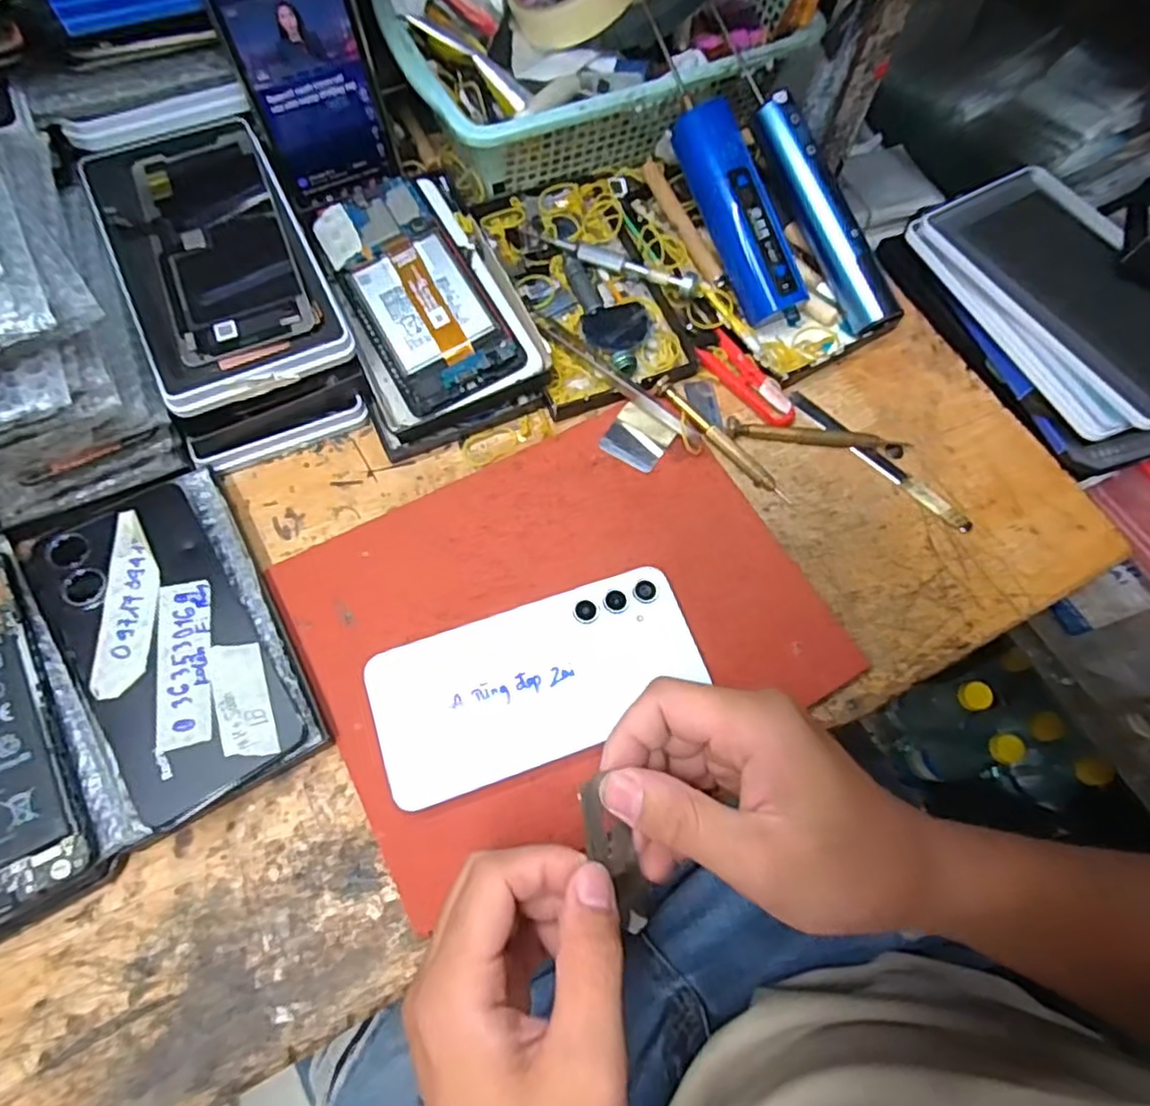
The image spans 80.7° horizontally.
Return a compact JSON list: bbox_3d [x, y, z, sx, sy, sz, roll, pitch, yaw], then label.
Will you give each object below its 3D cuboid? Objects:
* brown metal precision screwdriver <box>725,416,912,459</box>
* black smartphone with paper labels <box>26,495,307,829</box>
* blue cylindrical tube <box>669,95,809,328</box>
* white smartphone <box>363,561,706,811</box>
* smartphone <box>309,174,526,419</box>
[{"bbox_3d":[0.145,-0.070,0.403,0.108,0.008,0.012,7,68,1],"label":"brown metal precision screwdriver"},{"bbox_3d":[-0.195,0.042,0.319,0.075,0.011,0.155,-31,72,-14],"label":"black smartphone with paper labels"},{"bbox_3d":[0.102,-0.210,0.418,0.033,0.035,0.138,-26,95,-12],"label":"blue cylindrical tube"},{"bbox_3d":[-0.018,0.062,0.334,0.157,0.006,0.077,-18,70,-9],"label":"white smartphone"},{"bbox_3d":[-0.096,-0.157,0.403,0.073,0.009,0.155,-30,75,-6],"label":"smartphone"}]

